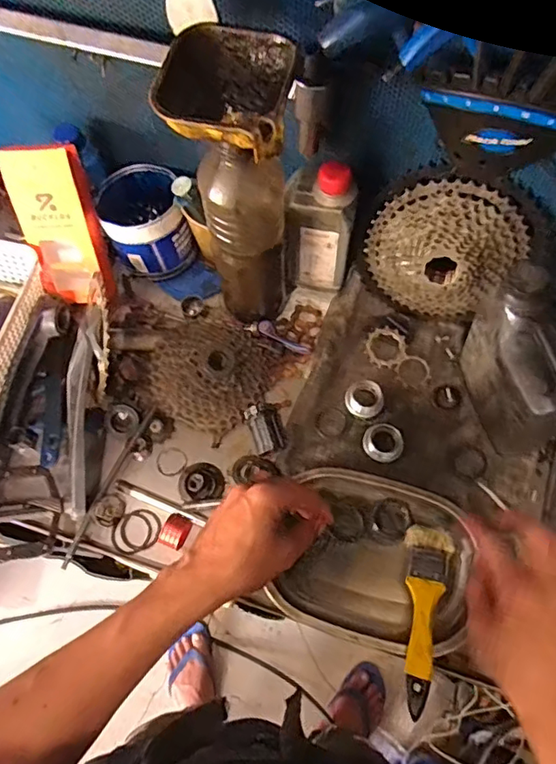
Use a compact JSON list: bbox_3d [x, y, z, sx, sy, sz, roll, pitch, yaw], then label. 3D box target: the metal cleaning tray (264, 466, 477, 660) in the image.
[{"bbox_3d":[0.099,0.178,0.531,0.178,0.042,0.159,16,70,8],"label":"metal cleaning tray"}]

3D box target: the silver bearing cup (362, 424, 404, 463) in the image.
[{"bbox_3d":[0.117,0.068,0.581,0.043,0.020,0.039,35,73,15],"label":"silver bearing cup"}]

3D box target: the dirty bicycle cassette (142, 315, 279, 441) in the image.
[{"bbox_3d":[-0.087,-0.021,0.600,0.144,0.059,0.135,-1,68,2],"label":"dirty bicycle cassette"}]

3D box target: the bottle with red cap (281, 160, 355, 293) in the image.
[{"bbox_3d":[0.048,-0.164,0.588,0.064,0.177,0.046,7,69,5],"label":"bottle with red cap"}]

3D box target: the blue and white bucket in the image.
[{"bbox_3d":[-0.161,-0.194,0.639,0.094,0.084,0.110,-23,69,-7],"label":"blue and white bucket"}]

